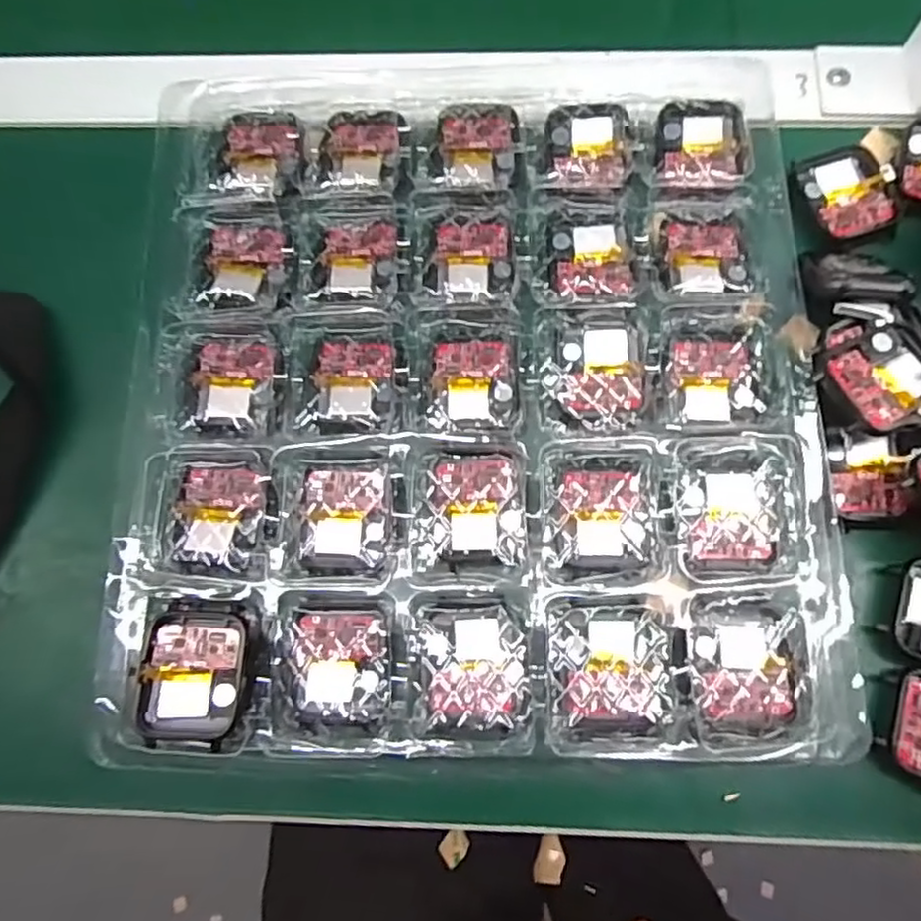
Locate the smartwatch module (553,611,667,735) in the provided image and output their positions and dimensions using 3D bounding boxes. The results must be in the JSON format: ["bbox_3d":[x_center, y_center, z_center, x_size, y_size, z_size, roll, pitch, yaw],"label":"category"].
[{"bbox_3d":[0.054,0.074,0.241,0.039,0.009,0.042,0,74,2],"label":"smartwatch module"}]

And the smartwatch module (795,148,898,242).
[{"bbox_3d":[0.167,-0.116,0.293,0.036,0.008,0.041,-20,74,-4],"label":"smartwatch module"}]

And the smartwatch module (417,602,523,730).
[{"bbox_3d":[0.004,0.074,0.244,0.036,0.006,0.042,-2,74,1],"label":"smartwatch module"}]

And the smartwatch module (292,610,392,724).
[{"bbox_3d":[-0.043,0.074,0.246,0.035,0.004,0.039,-3,74,1],"label":"smartwatch module"}]

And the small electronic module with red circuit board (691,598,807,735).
[{"bbox_3d":[0.102,0.073,0.241,0.038,0.013,0.044,2,74,2],"label":"small electronic module with red circuit board"}]

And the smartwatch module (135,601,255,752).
[{"bbox_3d":[-0.093,0.075,0.241,0.036,0.007,0.048,2,74,2],"label":"smartwatch module"}]

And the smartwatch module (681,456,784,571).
[{"bbox_3d":[0.102,0.019,0.256,0.036,0.011,0.042,1,74,2],"label":"smartwatch module"}]

